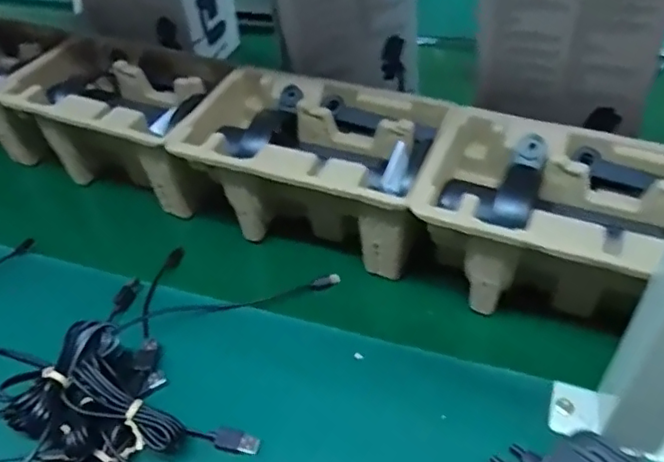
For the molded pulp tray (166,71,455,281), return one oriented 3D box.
[{"bbox_3d":[-0.013,-0.058,0.550,0.220,0.106,0.143,16,47,18],"label":"molded pulp tray"}]

